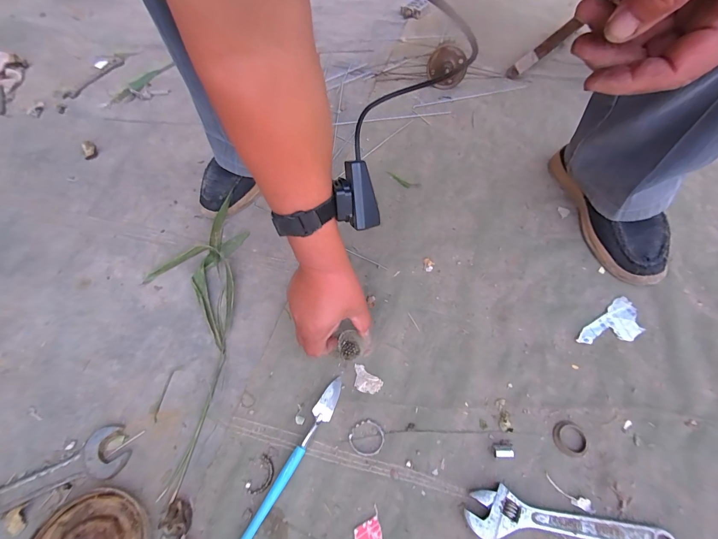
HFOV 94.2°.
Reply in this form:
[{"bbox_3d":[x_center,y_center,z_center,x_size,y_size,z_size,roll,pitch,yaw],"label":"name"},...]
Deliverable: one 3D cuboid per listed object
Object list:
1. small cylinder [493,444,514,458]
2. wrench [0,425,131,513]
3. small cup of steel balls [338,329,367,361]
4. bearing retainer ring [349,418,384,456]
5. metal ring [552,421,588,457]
[{"bbox_3d":[0.162,0.203,0.373,0.020,0.012,0.013,6,59,7],"label":"small cylinder"},{"bbox_3d":[-0.383,0.241,0.375,0.233,0.010,0.055,-18,59,-8],"label":"wrench"},{"bbox_3d":[-0.013,0.097,0.439,0.034,0.025,0.035,32,65,20],"label":"small cup of steel balls"},{"bbox_3d":[0.009,0.196,0.391,0.040,0.004,0.037,-1,58,2],"label":"bearing retainer ring"},{"bbox_3d":[0.237,0.190,0.376,0.036,0.004,0.036,24,63,17],"label":"metal ring"}]

